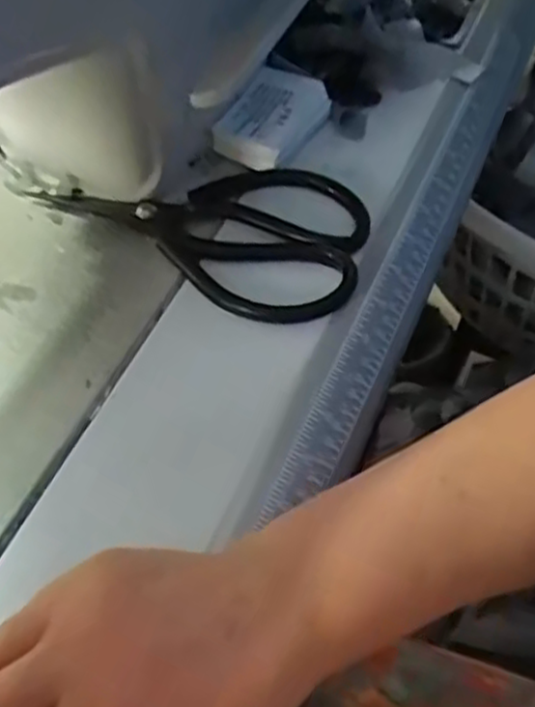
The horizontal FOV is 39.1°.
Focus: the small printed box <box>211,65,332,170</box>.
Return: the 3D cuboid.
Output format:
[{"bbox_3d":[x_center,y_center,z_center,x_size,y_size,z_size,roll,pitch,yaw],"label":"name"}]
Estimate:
[{"bbox_3d":[0.002,-0.140,0.445,0.050,0.019,0.066,22,59,14],"label":"small printed box"}]

